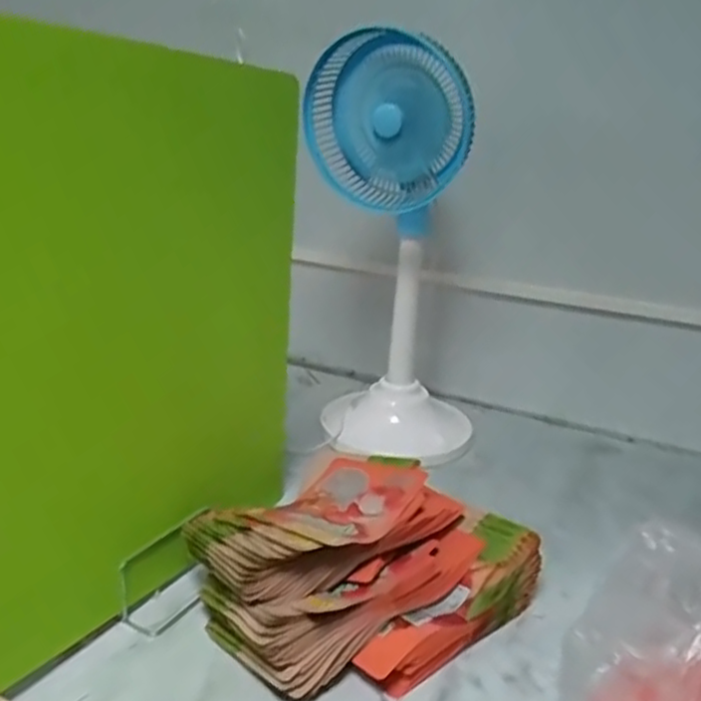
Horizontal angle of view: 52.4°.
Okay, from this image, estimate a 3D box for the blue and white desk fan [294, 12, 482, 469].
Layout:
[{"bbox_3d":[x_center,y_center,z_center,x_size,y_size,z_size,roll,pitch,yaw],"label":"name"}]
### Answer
[{"bbox_3d":[0.073,-0.161,1.213,0.308,0.647,0.258,6,19,8],"label":"blue and white desk fan"}]

